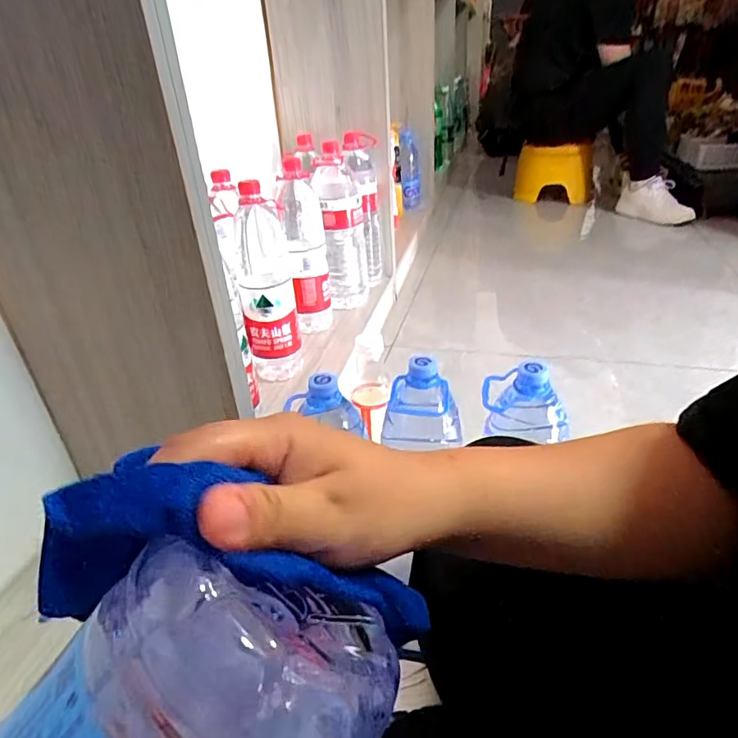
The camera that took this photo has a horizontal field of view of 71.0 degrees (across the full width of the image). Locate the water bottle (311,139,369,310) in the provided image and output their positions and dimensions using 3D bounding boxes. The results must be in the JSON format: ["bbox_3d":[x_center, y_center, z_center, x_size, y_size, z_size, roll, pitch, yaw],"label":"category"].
[{"bbox_3d":[-0.055,-0.283,1.062,0.093,0.304,0.102,-5,31,-2],"label":"water bottle"}]

